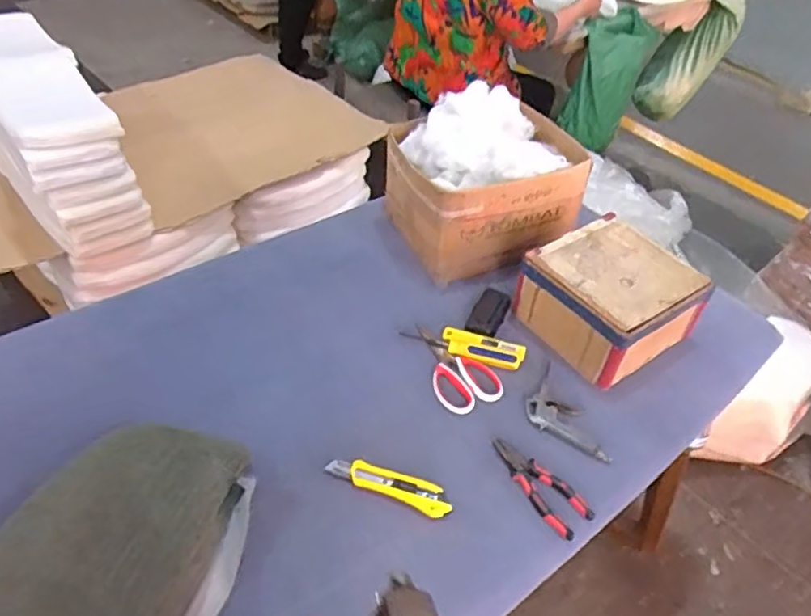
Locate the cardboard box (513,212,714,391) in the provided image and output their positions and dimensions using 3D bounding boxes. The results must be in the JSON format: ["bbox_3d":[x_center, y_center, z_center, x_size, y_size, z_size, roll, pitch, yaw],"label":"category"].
[{"bbox_3d":[0.332,-0.017,0.999,0.221,0.132,0.216,-24,50,-27],"label":"cardboard box"}]

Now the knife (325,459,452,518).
[{"bbox_3d":[-0.020,0.230,0.801,0.166,0.015,0.036,18,44,14],"label":"knife"}]

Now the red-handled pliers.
[{"bbox_3d":[0.176,0.236,0.820,0.062,0.020,0.154,-28,52,-31],"label":"red-handled pliers"}]

